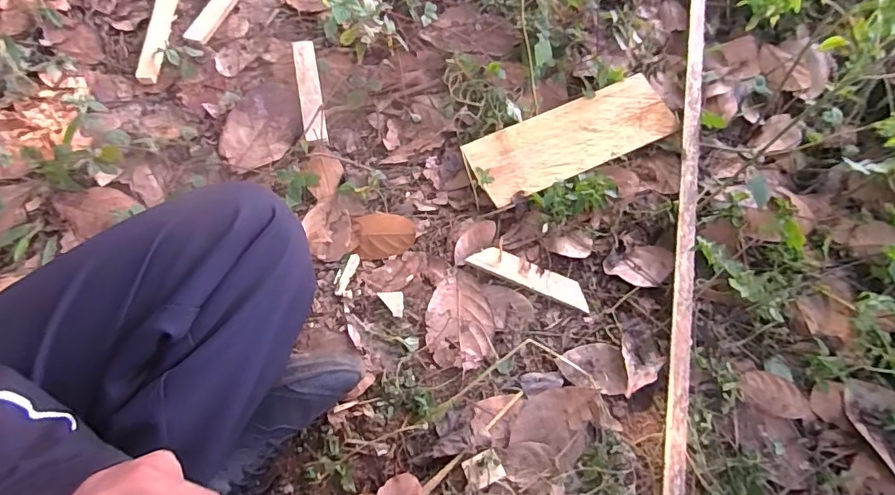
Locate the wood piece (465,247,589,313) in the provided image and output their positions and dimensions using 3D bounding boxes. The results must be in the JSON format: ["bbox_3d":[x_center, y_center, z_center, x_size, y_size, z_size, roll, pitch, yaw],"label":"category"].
[{"bbox_3d":[0.105,0.036,0.643,0.156,0.011,0.034,23,66,8],"label":"wood piece"}]

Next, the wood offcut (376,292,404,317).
[{"bbox_3d":[-0.070,0.072,0.627,0.030,0.005,0.034,-7,64,-8],"label":"wood offcut"}]

